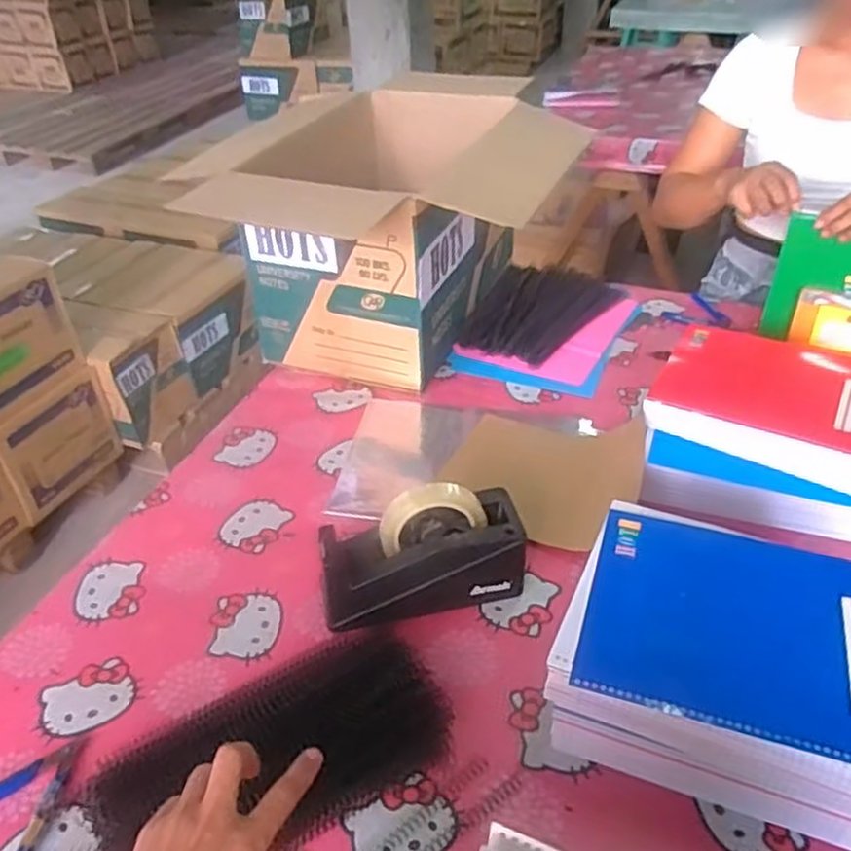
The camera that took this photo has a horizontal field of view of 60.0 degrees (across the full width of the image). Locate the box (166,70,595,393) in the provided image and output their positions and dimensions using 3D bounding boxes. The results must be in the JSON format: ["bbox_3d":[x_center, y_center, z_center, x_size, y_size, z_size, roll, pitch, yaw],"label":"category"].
[{"bbox_3d":[-0.071,-0.301,1.145,0.310,0.324,0.472,11,39,18],"label":"box"}]

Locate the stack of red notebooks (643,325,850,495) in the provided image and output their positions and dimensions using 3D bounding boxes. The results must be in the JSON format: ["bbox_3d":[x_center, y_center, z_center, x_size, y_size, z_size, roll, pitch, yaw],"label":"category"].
[{"bbox_3d":[0.415,-0.038,0.883,0.249,0.048,0.238,18,42,25],"label":"stack of red notebooks"}]

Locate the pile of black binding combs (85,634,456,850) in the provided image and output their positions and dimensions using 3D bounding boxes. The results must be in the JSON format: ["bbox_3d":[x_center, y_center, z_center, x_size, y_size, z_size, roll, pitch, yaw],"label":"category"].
[{"bbox_3d":[-0.122,0.265,0.620,0.286,0.038,0.134,-9,37,-17],"label":"pile of black binding combs"}]

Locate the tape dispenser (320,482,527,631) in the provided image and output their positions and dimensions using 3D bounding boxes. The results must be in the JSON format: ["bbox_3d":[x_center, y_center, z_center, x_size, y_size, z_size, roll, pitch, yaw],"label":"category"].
[{"bbox_3d":[-0.004,0.132,0.733,0.199,0.124,0.075,-10,38,-10],"label":"tape dispenser"}]

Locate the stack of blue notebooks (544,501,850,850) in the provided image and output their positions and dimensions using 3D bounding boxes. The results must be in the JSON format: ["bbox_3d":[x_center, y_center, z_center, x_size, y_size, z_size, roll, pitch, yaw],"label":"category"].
[{"bbox_3d":[0.253,0.202,0.623,0.257,0.114,0.213,13,40,20],"label":"stack of blue notebooks"}]

